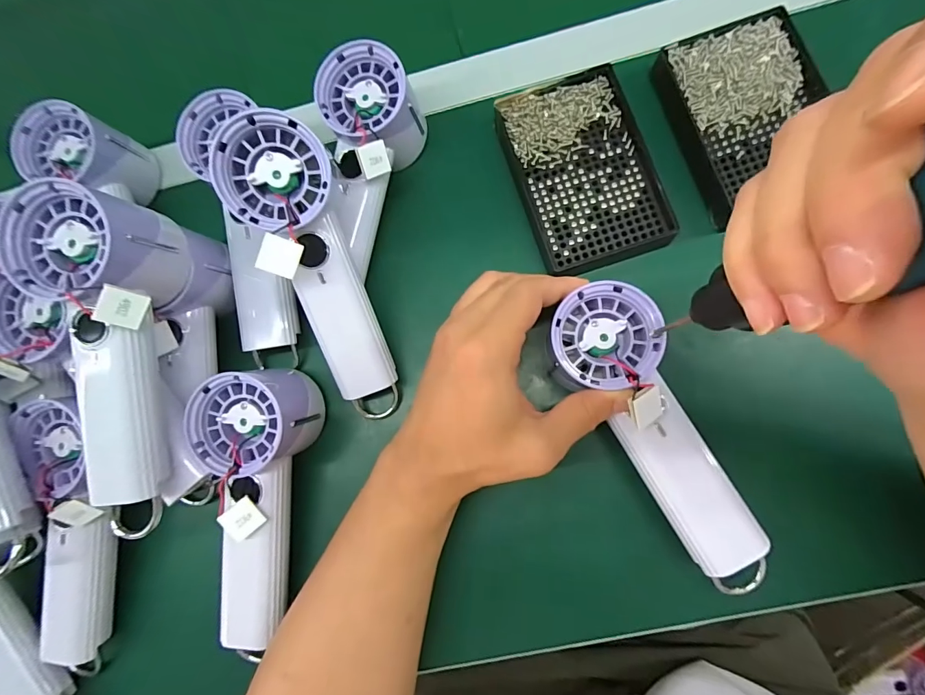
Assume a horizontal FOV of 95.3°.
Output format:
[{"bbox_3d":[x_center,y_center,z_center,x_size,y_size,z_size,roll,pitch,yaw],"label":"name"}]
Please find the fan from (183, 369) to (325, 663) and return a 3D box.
[{"bbox_3d":[-0.139,0.100,0.272,0.062,0.049,0.171,6,82,7],"label":"fan"}]

